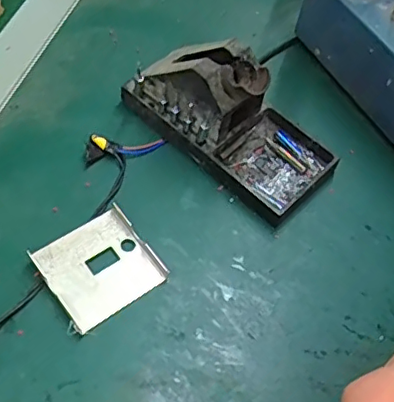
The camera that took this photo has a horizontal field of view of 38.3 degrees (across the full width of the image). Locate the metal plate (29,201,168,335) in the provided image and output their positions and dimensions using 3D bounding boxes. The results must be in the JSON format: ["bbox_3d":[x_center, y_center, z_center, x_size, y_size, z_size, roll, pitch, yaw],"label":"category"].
[{"bbox_3d":[-0.064,0.042,0.374,0.068,0.009,0.064,-31,65,-23],"label":"metal plate"}]

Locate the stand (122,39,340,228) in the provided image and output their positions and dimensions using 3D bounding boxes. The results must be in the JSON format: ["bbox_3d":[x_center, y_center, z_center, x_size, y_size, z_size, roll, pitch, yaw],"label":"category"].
[{"bbox_3d":[0.029,-0.069,0.417,0.158,0.069,0.079,41,62,20],"label":"stand"}]

